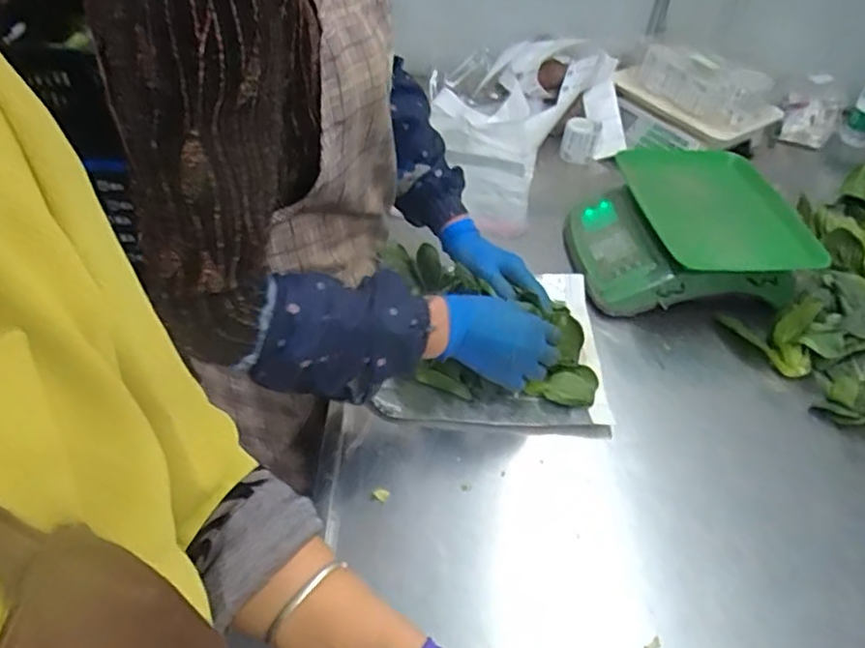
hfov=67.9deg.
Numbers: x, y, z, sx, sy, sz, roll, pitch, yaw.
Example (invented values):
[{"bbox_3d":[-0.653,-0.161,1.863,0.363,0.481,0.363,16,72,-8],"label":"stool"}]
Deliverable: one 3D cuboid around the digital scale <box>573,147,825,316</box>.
[{"bbox_3d":[0.362,-0.140,0.961,0.296,0.135,0.288,2,44,-5],"label":"digital scale"}]

